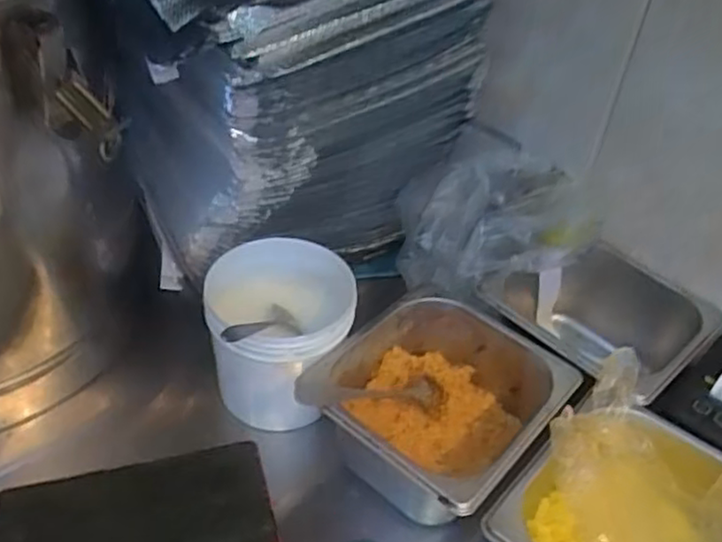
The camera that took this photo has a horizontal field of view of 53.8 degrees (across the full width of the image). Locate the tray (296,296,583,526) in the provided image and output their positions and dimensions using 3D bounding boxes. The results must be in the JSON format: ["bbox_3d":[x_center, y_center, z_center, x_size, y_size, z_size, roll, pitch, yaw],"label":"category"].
[{"bbox_3d":[0.061,0.110,0.574,0.164,0.091,0.173,28,45,24],"label":"tray"}]

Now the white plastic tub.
[{"bbox_3d":[-0.078,0.059,0.610,0.103,0.116,0.121,-7,42,-15],"label":"white plastic tub"}]

